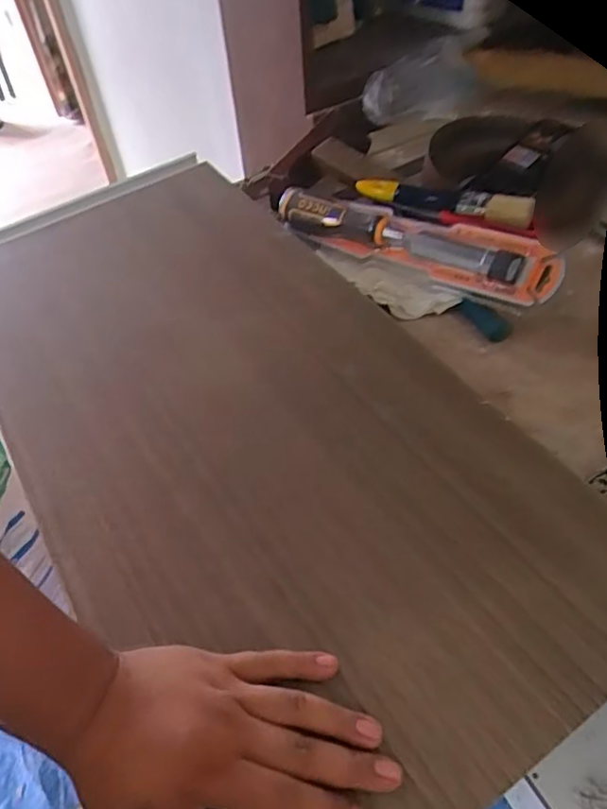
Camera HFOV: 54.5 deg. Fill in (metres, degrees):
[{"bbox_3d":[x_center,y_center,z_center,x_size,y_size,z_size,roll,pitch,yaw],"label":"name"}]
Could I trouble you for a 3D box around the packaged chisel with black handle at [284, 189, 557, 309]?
[{"bbox_3d":[0.107,-0.170,0.609,0.305,0.035,0.066,26,95,24],"label":"packaged chisel with black handle"}]

